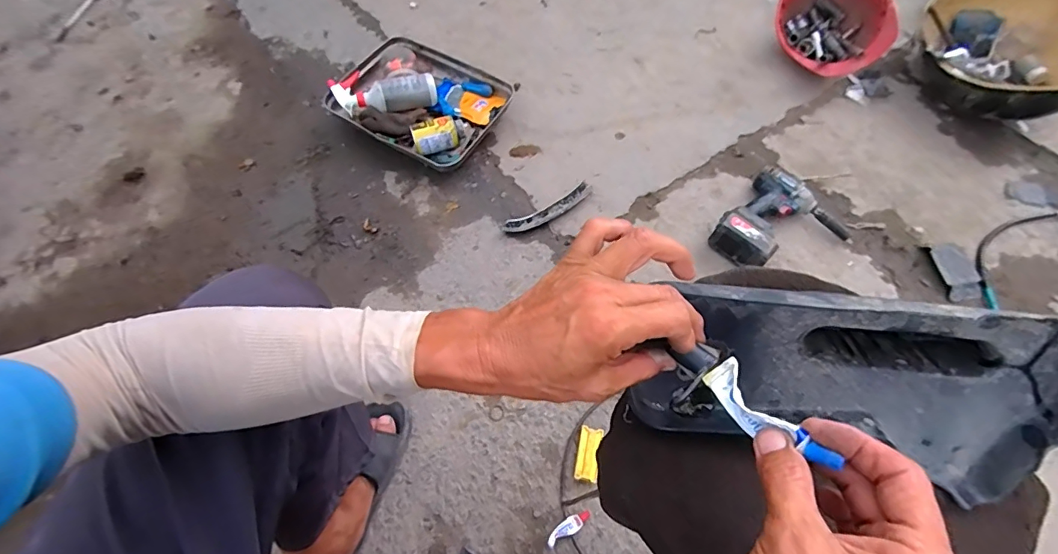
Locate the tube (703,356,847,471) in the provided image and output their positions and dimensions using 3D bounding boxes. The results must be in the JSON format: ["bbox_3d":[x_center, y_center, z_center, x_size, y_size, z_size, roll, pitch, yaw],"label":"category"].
[{"bbox_3d":[0.140,0.081,0.282,0.022,0.023,0.086,-29,32,-12],"label":"tube"}]

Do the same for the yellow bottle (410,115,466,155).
[{"bbox_3d":[-0.193,-0.300,1.030,0.115,0.070,0.055,-12,64,-7],"label":"yellow bottle"}]

